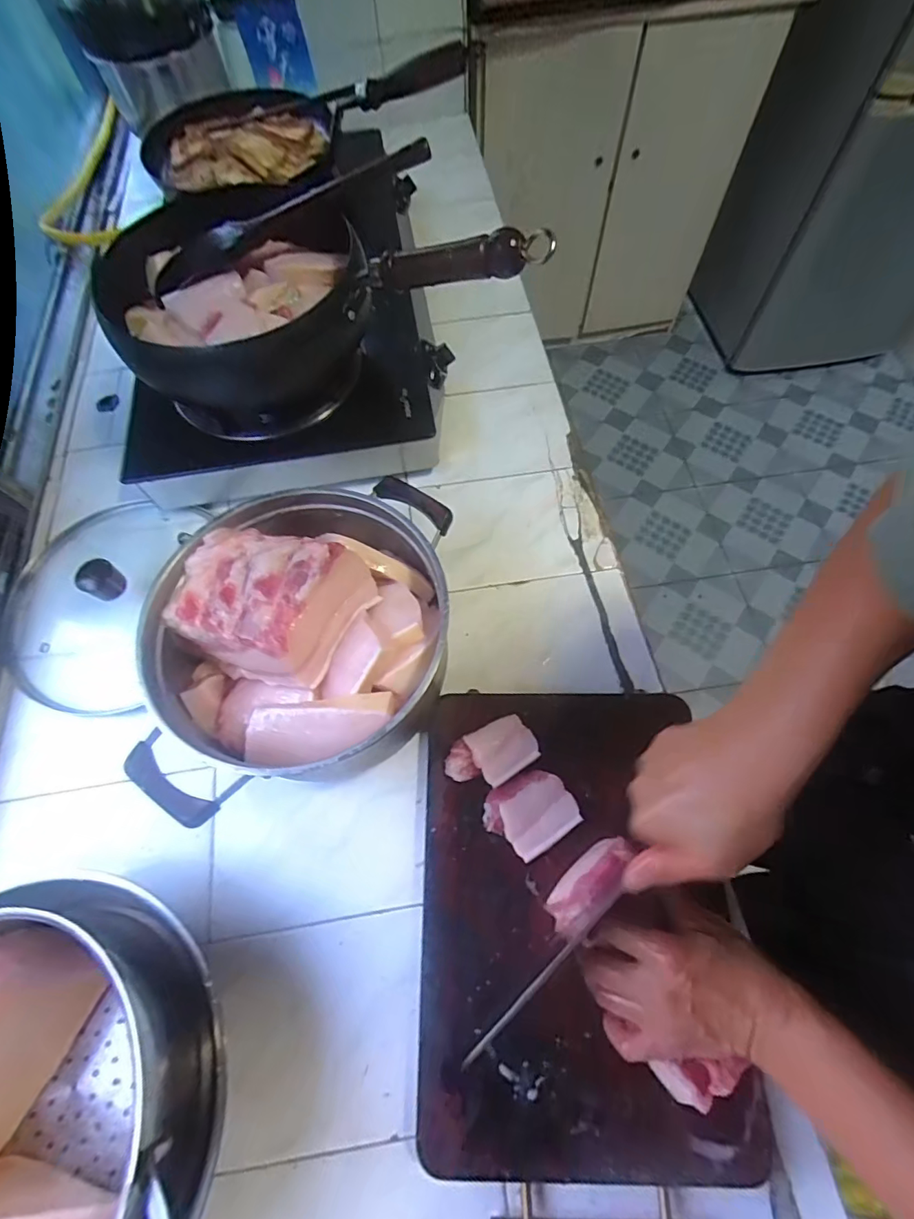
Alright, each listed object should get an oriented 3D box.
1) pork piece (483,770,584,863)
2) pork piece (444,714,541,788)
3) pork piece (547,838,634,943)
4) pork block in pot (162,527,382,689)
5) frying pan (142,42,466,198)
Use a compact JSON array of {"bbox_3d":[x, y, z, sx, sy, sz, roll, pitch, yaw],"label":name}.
[{"bbox_3d":[0.064,0.178,0.444,0.073,0.024,0.061,-31,68,-12],"label":"pork piece"},{"bbox_3d":[0.031,0.133,0.460,0.081,0.033,0.050,-25,67,-10],"label":"pork piece"},{"bbox_3d":[0.104,0.217,0.402,0.081,0.061,0.029,-42,71,-16],"label":"pork piece"},{"bbox_3d":[-0.162,-0.006,0.434,0.149,0.061,0.121,12,69,23],"label":"pork block in pot"},{"bbox_3d":[-0.223,-0.723,0.720,0.441,0.108,0.217,-7,65,-2],"label":"frying pan"}]

